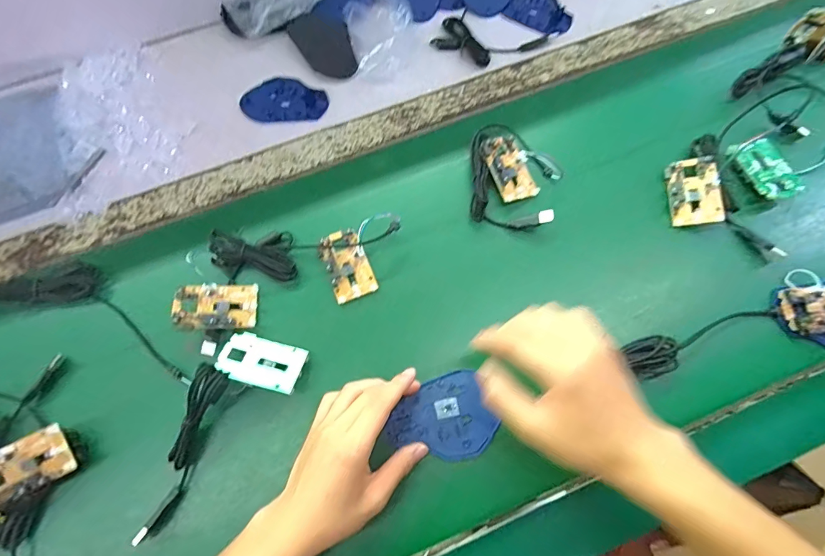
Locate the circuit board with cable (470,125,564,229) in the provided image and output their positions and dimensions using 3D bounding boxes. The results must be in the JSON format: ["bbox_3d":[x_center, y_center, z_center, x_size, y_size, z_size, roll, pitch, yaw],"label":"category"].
[{"bbox_3d":[0.113,-0.114,0.438,0.096,0.021,0.114,11,70,5],"label":"circuit board with cable"}]

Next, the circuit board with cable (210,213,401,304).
[{"bbox_3d":[-0.114,-0.018,0.408,0.198,0.028,0.081,-5,69,-1],"label":"circuit board with cable"}]

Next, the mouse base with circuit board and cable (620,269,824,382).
[{"bbox_3d":[0.334,0.043,0.382,0.272,0.019,0.080,-6,69,-1],"label":"mouse base with circuit board and cable"}]

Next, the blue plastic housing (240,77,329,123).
[{"bbox_3d":[-0.162,-0.229,0.500,0.104,0.013,0.068,-6,69,-1],"label":"blue plastic housing"}]

